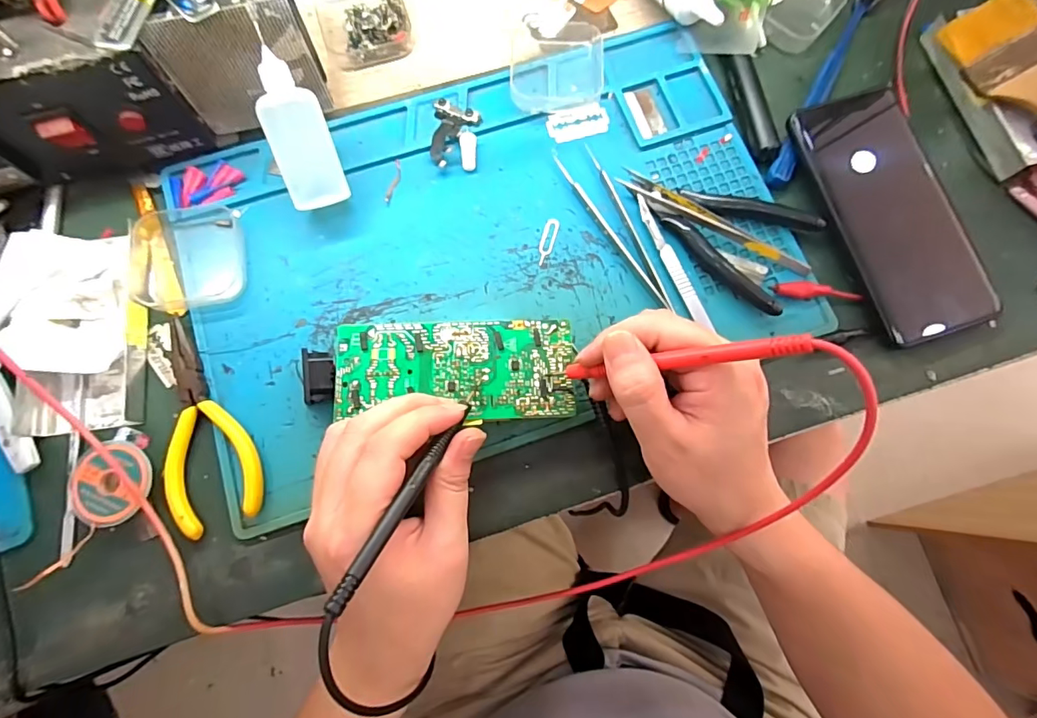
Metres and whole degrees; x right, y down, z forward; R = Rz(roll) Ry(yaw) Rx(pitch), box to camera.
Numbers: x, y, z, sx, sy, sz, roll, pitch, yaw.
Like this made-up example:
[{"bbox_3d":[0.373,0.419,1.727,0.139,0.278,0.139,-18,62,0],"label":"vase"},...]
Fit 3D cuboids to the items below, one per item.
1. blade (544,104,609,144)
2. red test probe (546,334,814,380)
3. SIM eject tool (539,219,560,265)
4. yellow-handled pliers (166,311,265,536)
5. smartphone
[{"bbox_3d":[0.042,-0.163,0.341,0.043,0.004,0.023,-15,83,-5],"label":"blade"},{"bbox_3d":[0.066,0.002,0.234,0.127,0.011,0.007,-9,73,38],"label":"red test probe"},{"bbox_3d":[0.019,-0.077,0.320,0.009,0.004,0.034,17,77,3],"label":"SIM eject tool"},{"bbox_3d":[-0.186,0.036,0.288,0.051,0.011,0.125,-21,78,-5],"label":"yellow-handled pliers"},{"bbox_3d":[0.239,-0.094,0.311,0.075,0.015,0.162,-19,82,-2],"label":"smartphone"}]

